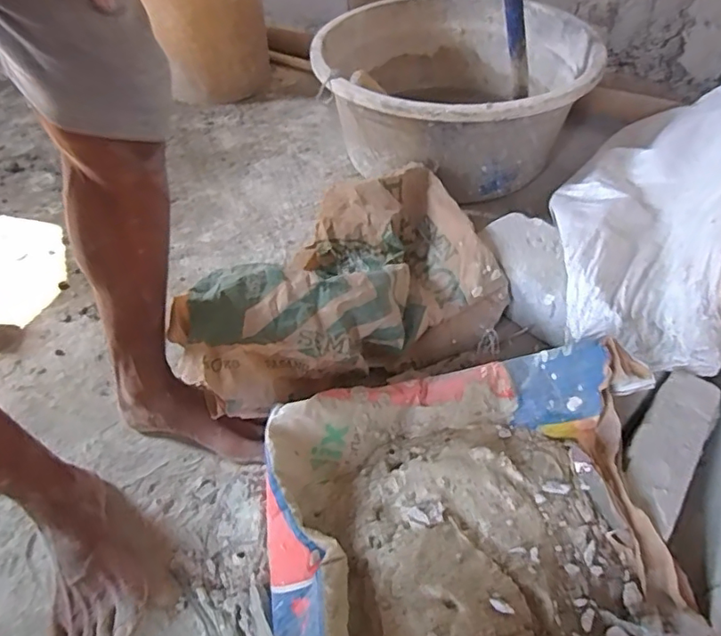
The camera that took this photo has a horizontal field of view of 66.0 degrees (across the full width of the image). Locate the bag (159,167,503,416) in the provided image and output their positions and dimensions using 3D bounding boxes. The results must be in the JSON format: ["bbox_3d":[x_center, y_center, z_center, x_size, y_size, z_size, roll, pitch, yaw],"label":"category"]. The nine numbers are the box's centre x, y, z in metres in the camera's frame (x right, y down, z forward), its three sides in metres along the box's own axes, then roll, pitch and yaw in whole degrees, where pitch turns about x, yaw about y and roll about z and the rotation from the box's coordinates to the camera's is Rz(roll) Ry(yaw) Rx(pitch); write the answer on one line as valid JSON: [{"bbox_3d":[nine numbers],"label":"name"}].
[{"bbox_3d":[-0.021,-0.038,0.777,0.471,0.184,0.266,-32,55,-22],"label":"bag"}]

